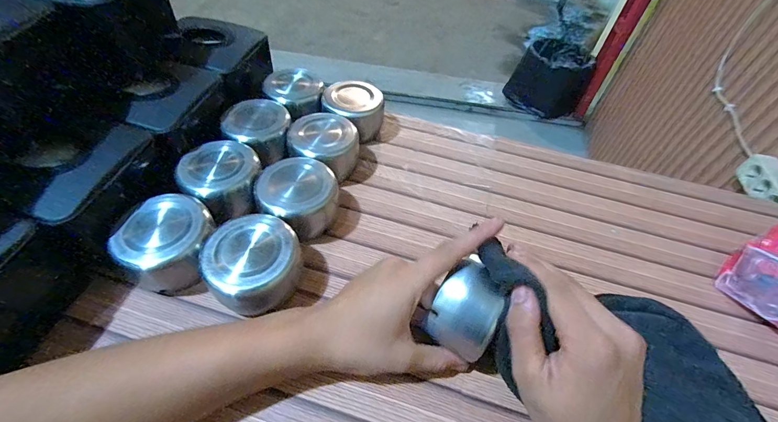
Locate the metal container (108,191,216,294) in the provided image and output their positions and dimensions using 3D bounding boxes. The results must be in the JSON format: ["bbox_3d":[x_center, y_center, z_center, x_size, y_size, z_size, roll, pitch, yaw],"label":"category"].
[{"bbox_3d":[-0.201,0.029,0.322,0.080,0.058,0.072,-23,56,-23],"label":"metal container"}]

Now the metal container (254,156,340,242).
[{"bbox_3d":[-0.094,-0.012,0.369,0.075,0.060,0.067,26,52,15],"label":"metal container"}]

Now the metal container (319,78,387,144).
[{"bbox_3d":[-0.046,-0.138,0.482,0.072,0.056,0.077,3,50,-4],"label":"metal container"}]

